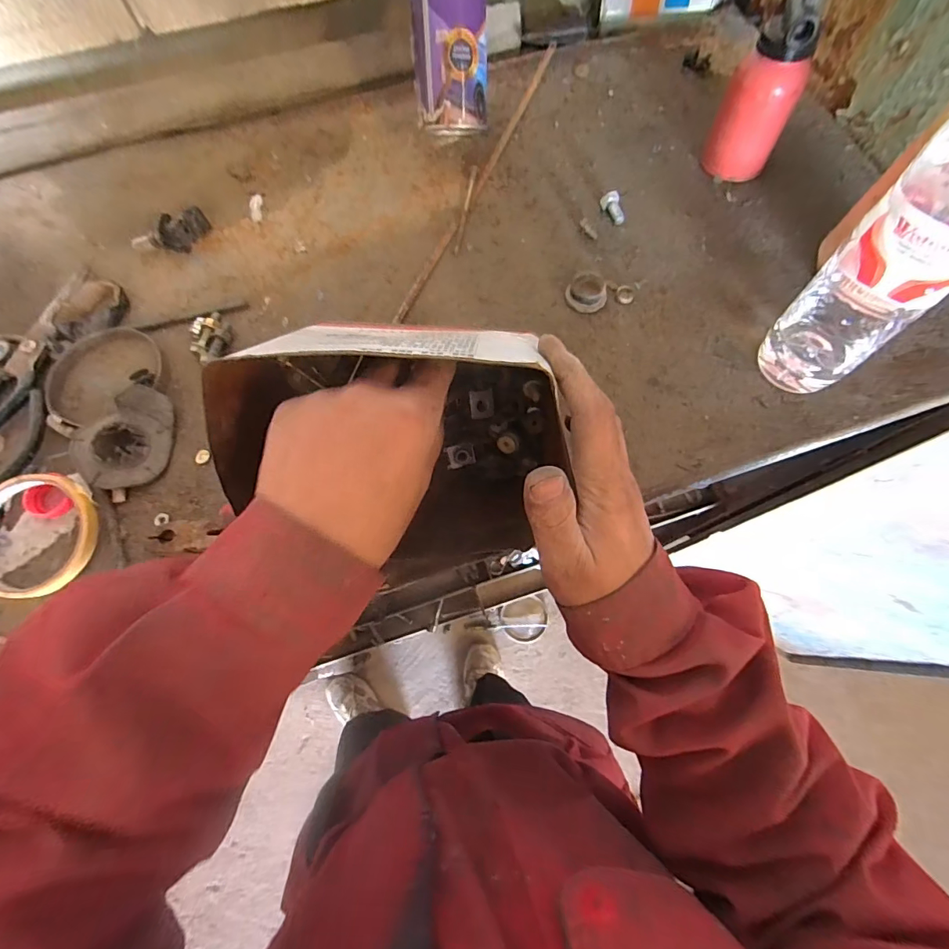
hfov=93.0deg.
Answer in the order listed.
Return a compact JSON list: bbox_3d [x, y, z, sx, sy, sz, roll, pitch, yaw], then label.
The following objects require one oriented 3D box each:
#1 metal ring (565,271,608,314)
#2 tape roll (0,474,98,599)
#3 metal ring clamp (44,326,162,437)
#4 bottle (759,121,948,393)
[{"bbox_3d":[0.097,-0.159,0.390,0.033,0.014,0.039,0,71,1],"label":"metal ring"},{"bbox_3d":[-0.314,0.043,0.319,0.087,0.019,0.084,0,71,1],"label":"tape roll"},{"bbox_3d":[-0.305,-0.085,0.364,0.092,0.014,0.093,0,71,1],"label":"metal ring clamp"},{"bbox_3d":[0.252,-0.129,0.262,0.064,0.228,0.065,41,76,13],"label":"bottle"}]

